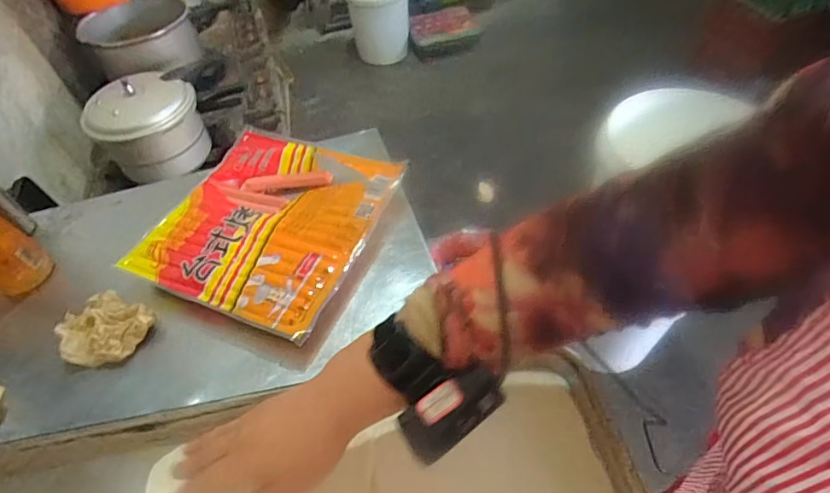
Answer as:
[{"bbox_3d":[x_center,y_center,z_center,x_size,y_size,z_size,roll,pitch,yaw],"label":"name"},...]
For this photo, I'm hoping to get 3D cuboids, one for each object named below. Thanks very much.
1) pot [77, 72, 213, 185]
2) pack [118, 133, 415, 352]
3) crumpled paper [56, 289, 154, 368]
[{"bbox_3d":[-0.713,-0.332,1.313,0.239,0.244,0.202,-6,51,0],"label":"pot"},{"bbox_3d":[-0.187,-0.032,0.637,0.270,0.056,0.282,18,55,18],"label":"pack"},{"bbox_3d":[-0.366,0.101,0.564,0.103,0.034,0.085,19,55,19],"label":"crumpled paper"}]

